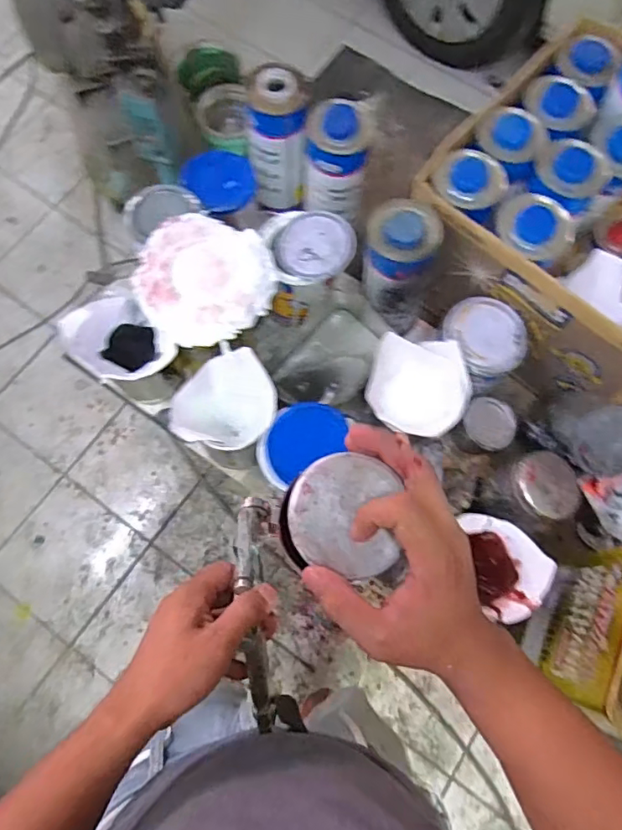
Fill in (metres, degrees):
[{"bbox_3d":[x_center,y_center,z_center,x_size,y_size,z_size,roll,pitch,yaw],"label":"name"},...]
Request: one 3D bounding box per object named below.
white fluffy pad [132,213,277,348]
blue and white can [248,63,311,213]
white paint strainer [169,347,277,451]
[{"bbox_3d":[-0.128,-0.165,0.645,0.163,0.025,0.162,9,73,1],"label":"white fluffy pad"},{"bbox_3d":[-0.046,-0.384,0.757,0.081,0.177,0.076,2,73,-1],"label":"blue and white can"},{"bbox_3d":[-0.101,-0.007,0.656,0.099,0.070,0.128,43,77,11],"label":"white paint strainer"}]

